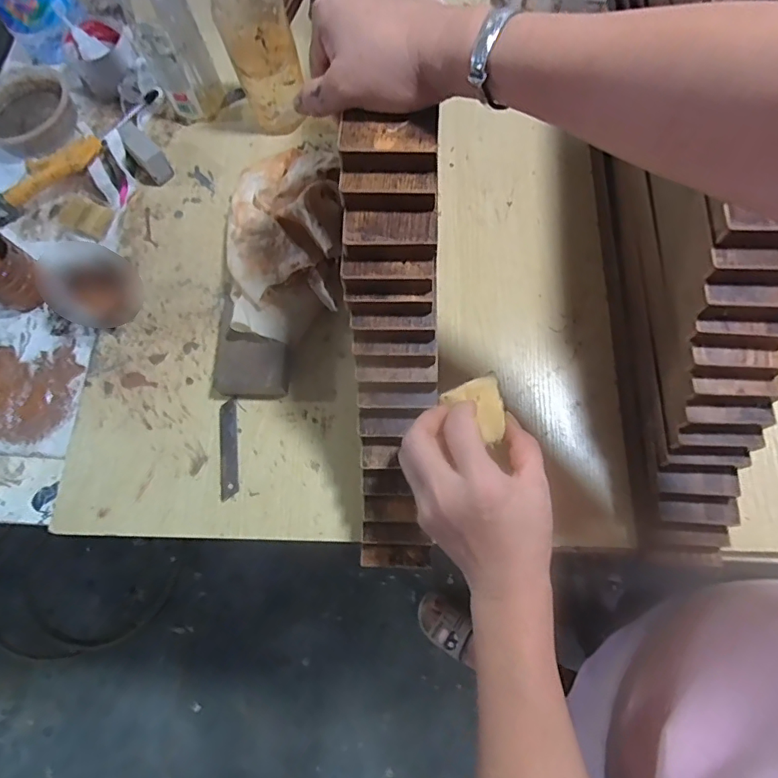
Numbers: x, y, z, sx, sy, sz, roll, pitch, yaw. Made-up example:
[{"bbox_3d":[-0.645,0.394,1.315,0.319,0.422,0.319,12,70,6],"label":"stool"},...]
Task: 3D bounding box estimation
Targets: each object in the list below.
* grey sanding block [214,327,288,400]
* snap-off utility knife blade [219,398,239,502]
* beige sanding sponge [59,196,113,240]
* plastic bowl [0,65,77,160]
[{"bbox_3d":[-0.133,-0.022,0.493,0.069,0.035,0.055,4,72,6],"label":"grey sanding block"},{"bbox_3d":[-0.156,0.057,0.483,0.017,0.004,0.097,-9,71,1],"label":"snap-off utility knife blade"},{"bbox_3d":[-0.347,-0.199,0.574,0.046,0.009,0.040,20,72,-32],"label":"beige sanding sponge"},{"bbox_3d":[-0.470,-0.361,0.645,0.134,0.037,0.123,-1,71,4],"label":"plastic bowl"}]

